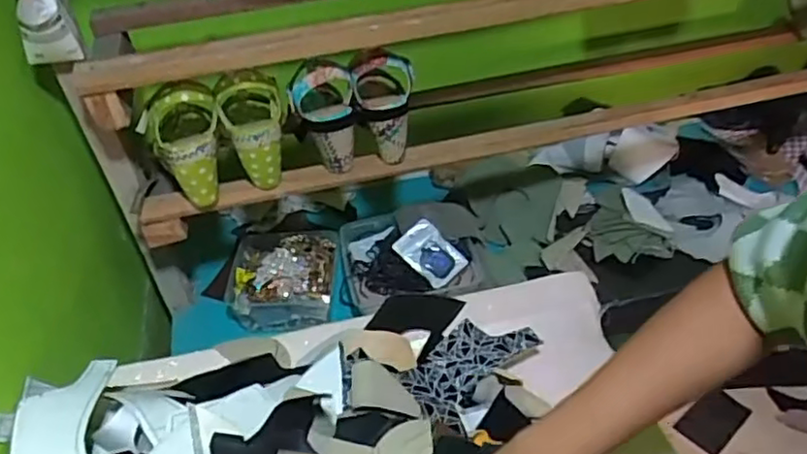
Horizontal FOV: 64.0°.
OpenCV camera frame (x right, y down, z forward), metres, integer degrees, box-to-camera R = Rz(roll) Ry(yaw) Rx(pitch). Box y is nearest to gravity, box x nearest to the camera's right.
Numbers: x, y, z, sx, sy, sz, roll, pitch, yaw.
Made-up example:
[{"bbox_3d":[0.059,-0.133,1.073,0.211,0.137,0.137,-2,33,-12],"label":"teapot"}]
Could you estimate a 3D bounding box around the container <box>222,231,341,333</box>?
[{"bbox_3d":[-0.193,0.081,1.020,0.176,0.067,0.182,-2,40,4],"label":"container"}]

